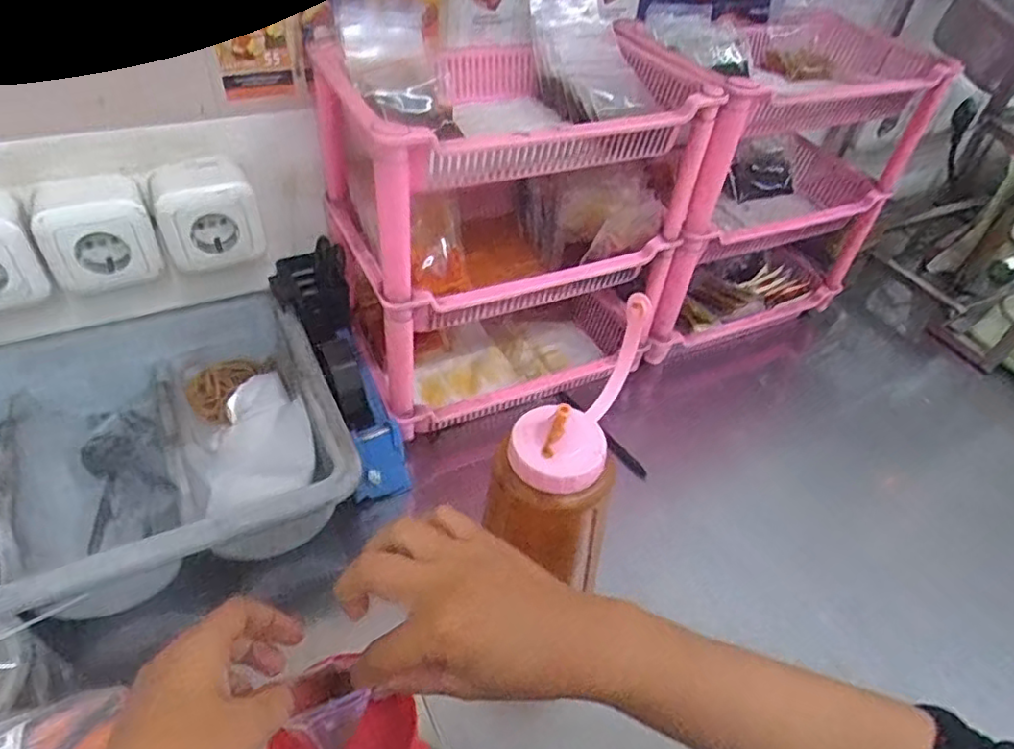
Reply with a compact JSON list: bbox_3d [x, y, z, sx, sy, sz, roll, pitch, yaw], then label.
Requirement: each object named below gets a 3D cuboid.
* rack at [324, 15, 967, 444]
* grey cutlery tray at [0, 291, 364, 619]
[{"bbox_3d":[0.114,-0.161,0.670,0.591,0.335,0.190,-12,46,-19],"label":"rack"},{"bbox_3d":[-0.349,0.076,0.531,0.390,0.083,0.289,-19,49,-25],"label":"grey cutlery tray"}]

